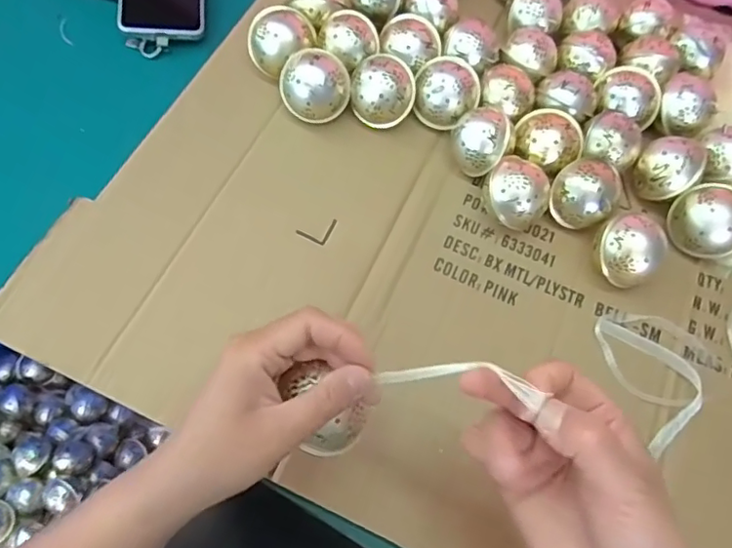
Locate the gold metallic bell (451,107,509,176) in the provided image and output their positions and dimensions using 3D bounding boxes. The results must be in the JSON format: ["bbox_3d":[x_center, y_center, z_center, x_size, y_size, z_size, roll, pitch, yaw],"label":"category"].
[{"bbox_3d":[0.098,-0.113,0.485,0.049,0.055,0.057,20,65,3],"label":"gold metallic bell"}]

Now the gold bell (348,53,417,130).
[{"bbox_3d":[0.014,-0.160,0.504,0.058,0.057,0.052,11,65,-1],"label":"gold bell"}]

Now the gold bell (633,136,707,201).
[{"bbox_3d":[0.255,-0.089,0.477,0.044,0.040,0.046,2,66,-5],"label":"gold bell"}]

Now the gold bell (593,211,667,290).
[{"bbox_3d":[0.208,-0.017,0.450,0.053,0.050,0.051,2,66,-5],"label":"gold bell"}]

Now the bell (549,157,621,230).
[{"bbox_3d":[0.183,-0.066,0.470,0.051,0.049,0.048,2,66,-5],"label":"bell"}]

